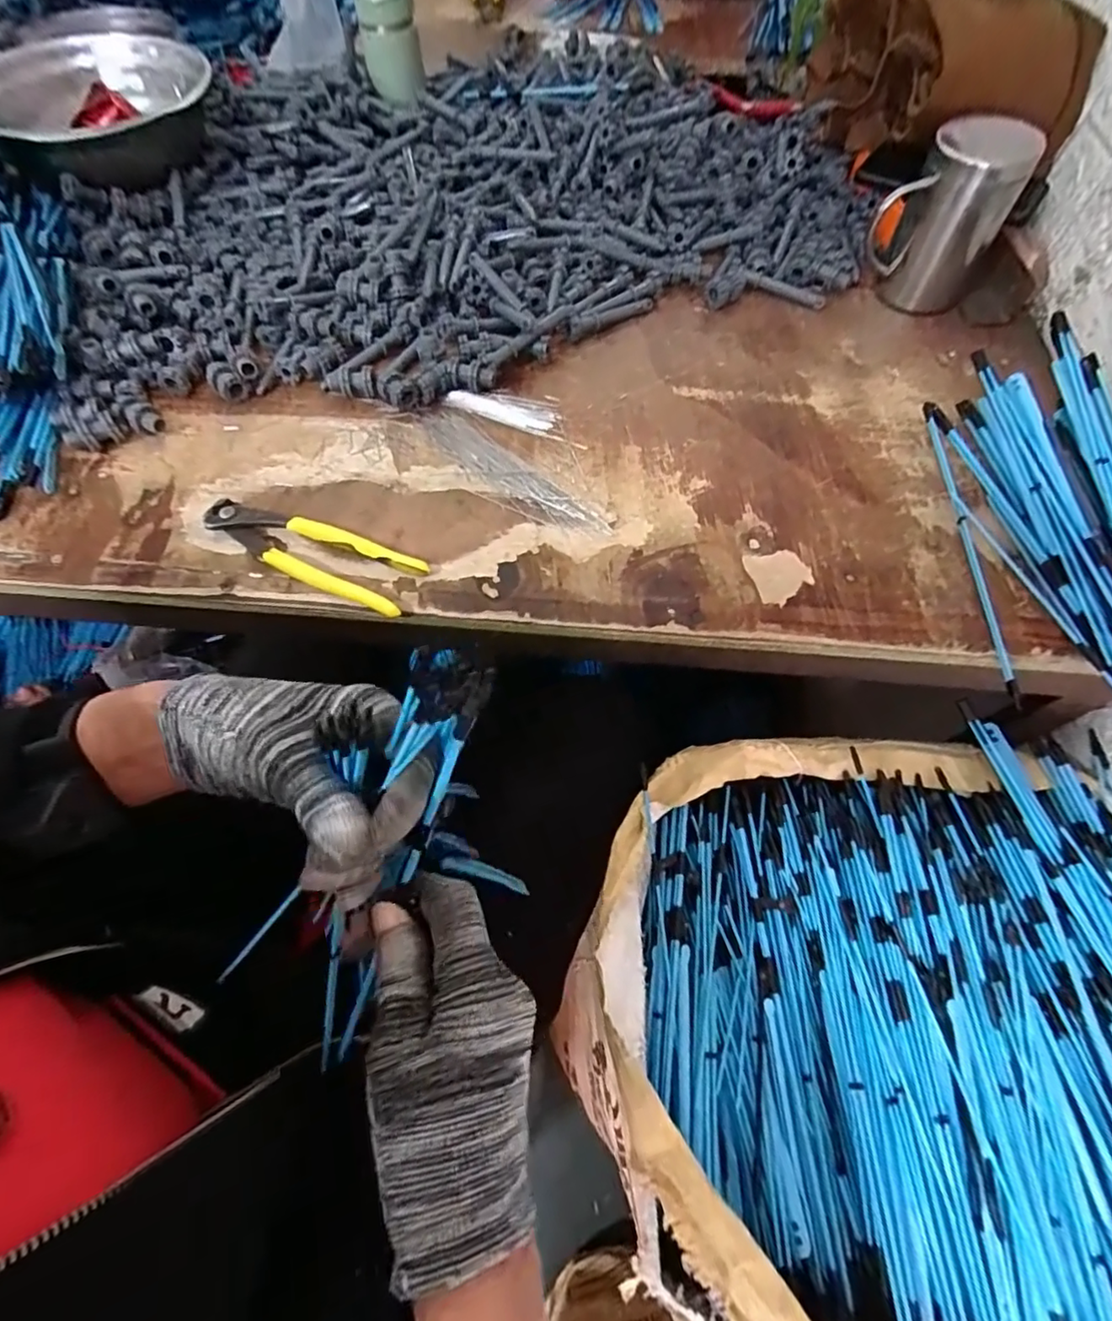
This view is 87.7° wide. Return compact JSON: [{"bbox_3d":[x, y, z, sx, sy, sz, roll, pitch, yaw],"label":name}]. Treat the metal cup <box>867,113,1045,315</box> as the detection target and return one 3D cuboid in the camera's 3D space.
[{"bbox_3d":[0.350,-0.403,0.517,0.097,0.124,0.097,0,63,-1],"label":"metal cup"}]

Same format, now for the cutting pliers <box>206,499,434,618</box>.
[{"bbox_3d":[-0.171,-0.075,0.405,0.156,0.016,0.044,20,65,9],"label":"cutting pliers"}]

